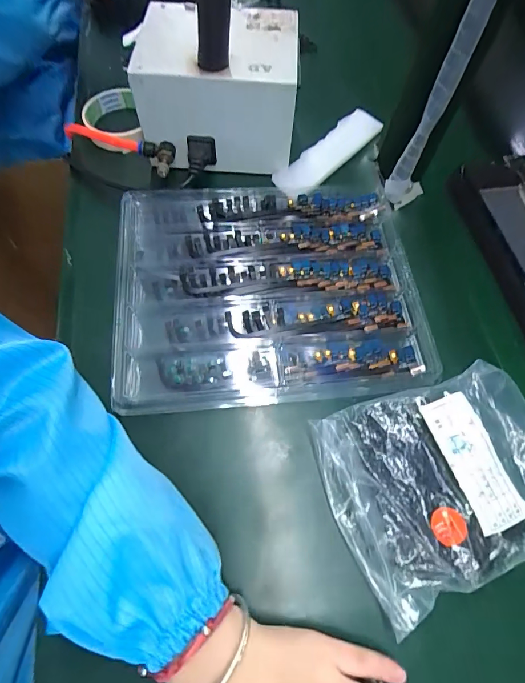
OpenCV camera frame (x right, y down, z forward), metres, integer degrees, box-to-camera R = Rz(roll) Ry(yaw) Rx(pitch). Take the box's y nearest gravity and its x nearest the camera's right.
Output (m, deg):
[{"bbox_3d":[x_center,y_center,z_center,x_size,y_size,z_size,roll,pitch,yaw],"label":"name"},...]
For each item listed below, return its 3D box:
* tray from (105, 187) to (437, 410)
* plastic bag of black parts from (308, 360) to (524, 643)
[{"bbox_3d":[0.003,-0.055,0.356,0.267,0.013,0.220,-5,65,-4],"label":"tray"},{"bbox_3d":[0.142,0.098,0.288,0.178,0.020,0.138,-18,66,-10],"label":"plastic bag of black parts"}]

